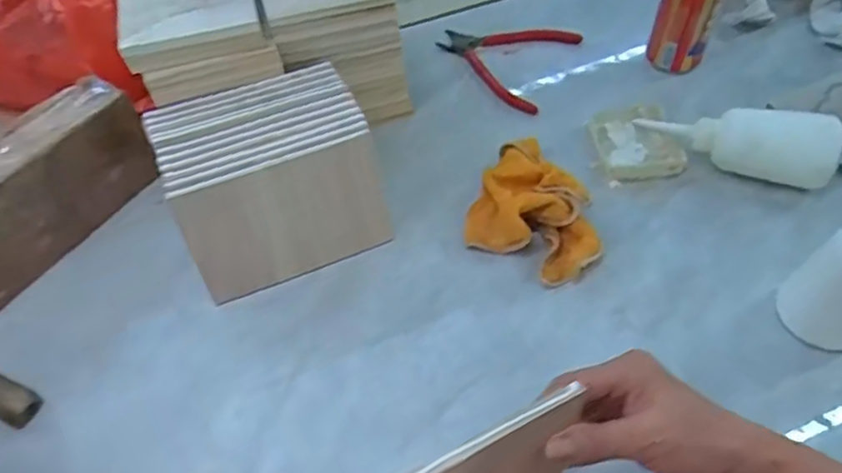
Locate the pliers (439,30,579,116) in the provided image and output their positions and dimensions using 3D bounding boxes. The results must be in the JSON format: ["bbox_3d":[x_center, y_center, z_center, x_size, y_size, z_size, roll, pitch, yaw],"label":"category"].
[{"bbox_3d":[0.082,-0.193,0.696,0.133,0.010,0.132,21,57,16],"label":"pliers"}]

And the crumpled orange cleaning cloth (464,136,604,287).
[{"bbox_3d":[0.100,-0.026,0.556,0.118,0.041,0.110,28,60,20],"label":"crumpled orange cleaning cloth"}]

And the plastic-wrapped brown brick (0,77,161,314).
[{"bbox_3d":[-0.315,-0.030,0.535,0.054,0.098,0.206,31,61,22],"label":"plastic-wrapped brown brick"}]

